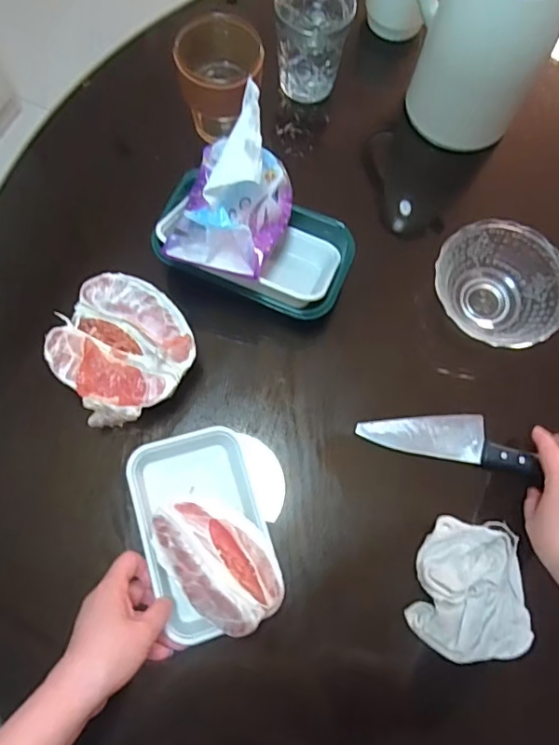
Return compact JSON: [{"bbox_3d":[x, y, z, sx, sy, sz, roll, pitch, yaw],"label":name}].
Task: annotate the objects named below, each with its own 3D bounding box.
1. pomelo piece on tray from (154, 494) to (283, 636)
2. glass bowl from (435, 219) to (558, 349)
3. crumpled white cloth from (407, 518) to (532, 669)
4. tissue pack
[{"bbox_3d":[-0.051,0.159,0.466,0.078,0.041,0.122,-39,77,-12],"label":"pomelo piece on tray"},{"bbox_3d":[0.224,-0.084,0.567,0.125,0.055,0.133,0,73,-1],"label":"glass bowl"},{"bbox_3d":[0.180,0.199,0.493,0.108,0.020,0.118,17,73,4],"label":"crumpled white cloth"},{"bbox_3d":[-0.039,-0.159,0.480,0.082,0.107,0.125,20,73,5],"label":"tissue pack"}]

